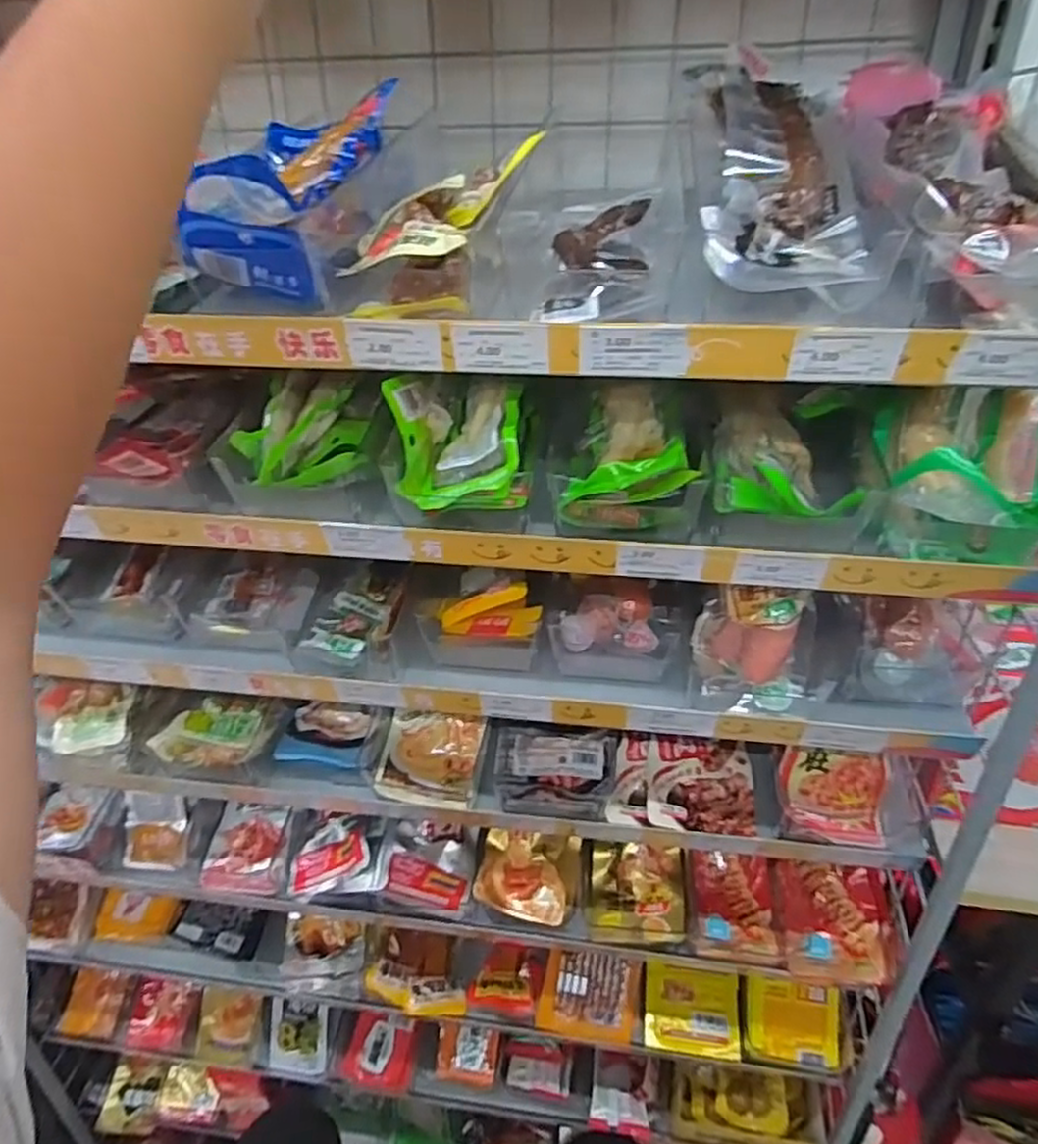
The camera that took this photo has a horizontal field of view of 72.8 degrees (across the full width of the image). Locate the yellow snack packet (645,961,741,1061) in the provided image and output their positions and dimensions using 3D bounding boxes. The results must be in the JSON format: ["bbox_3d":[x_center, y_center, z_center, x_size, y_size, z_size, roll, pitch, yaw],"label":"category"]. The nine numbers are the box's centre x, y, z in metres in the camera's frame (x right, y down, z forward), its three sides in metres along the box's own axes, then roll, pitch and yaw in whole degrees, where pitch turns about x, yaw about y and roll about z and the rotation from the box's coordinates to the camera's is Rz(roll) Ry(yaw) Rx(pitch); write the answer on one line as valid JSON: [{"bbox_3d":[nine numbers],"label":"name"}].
[{"bbox_3d":[0.175,0.447,0.716,0.090,0.028,0.071,0,56,13],"label":"yellow snack packet"}]

